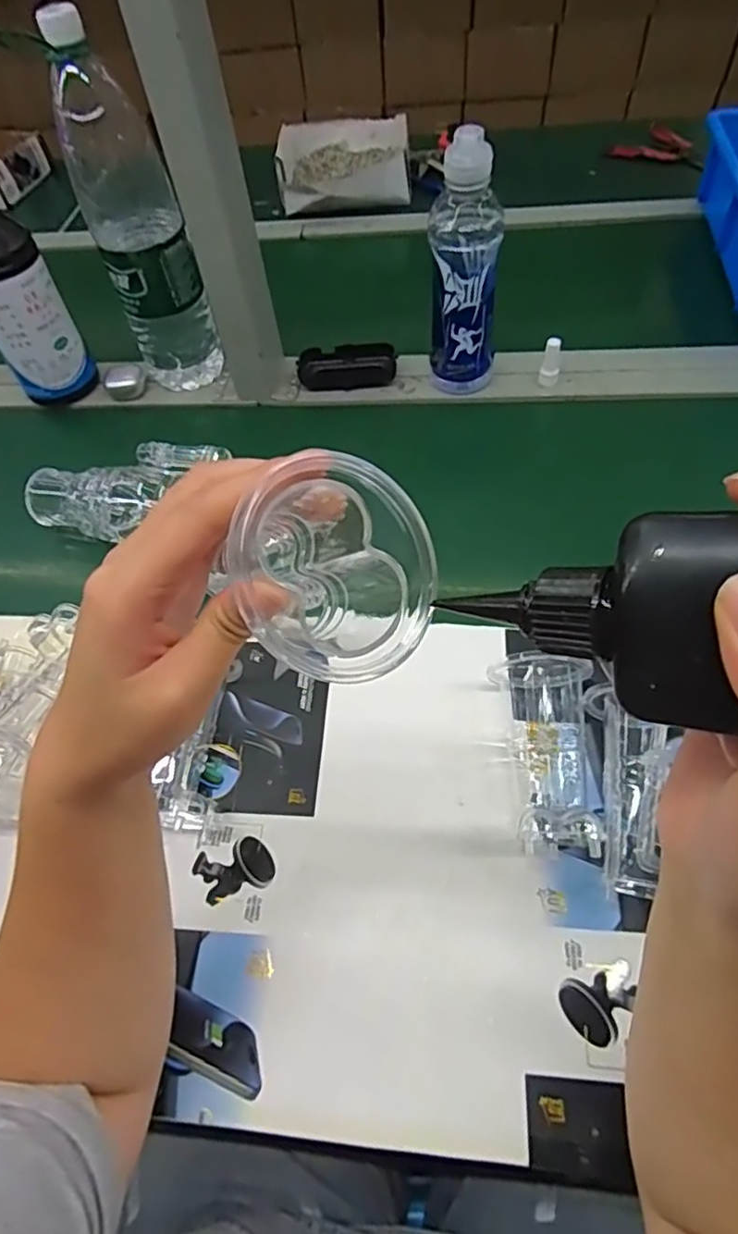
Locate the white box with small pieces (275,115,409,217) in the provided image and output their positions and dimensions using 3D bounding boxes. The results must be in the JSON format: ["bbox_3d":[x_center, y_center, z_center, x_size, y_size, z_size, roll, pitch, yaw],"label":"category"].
[{"bbox_3d":[-0.038,-0.712,0.997,0.201,0.050,0.215,-3,56,4],"label":"white box with small pieces"}]

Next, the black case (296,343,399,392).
[{"bbox_3d":[-0.025,-0.287,0.735,0.111,0.031,0.043,-1,56,4],"label":"black case"}]

